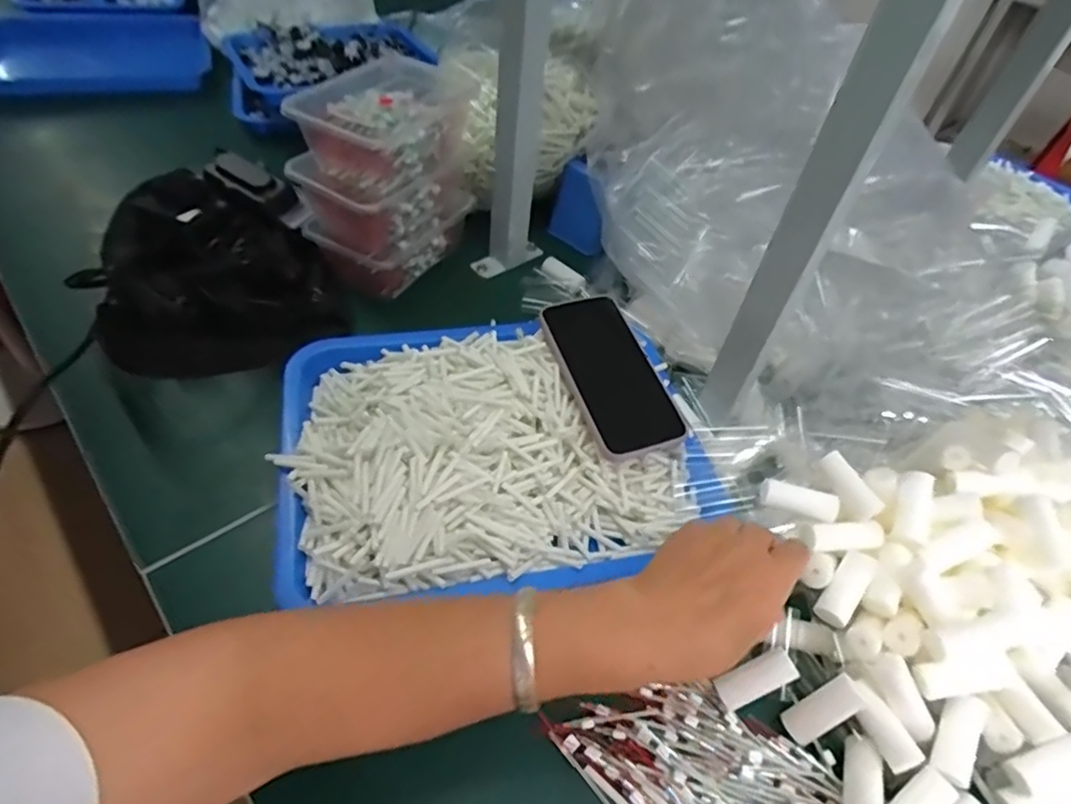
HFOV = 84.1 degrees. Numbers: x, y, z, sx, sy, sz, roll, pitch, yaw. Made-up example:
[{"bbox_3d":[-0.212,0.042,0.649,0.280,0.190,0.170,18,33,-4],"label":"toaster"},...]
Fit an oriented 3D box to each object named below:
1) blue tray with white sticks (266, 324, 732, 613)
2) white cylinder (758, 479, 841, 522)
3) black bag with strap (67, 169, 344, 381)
[{"bbox_3d":[-0.030,0.032,0.474,0.326,0.059,0.238,-5,49,-11],"label":"blue tray with white sticks"},{"bbox_3d":[0.188,0.070,0.422,0.057,0.014,0.014,14,48,5],"label":"white cylinder"},{"bbox_3d":[-0.303,-0.125,0.559,0.197,0.074,0.233,-20,54,-23],"label":"black bag with strap"}]

